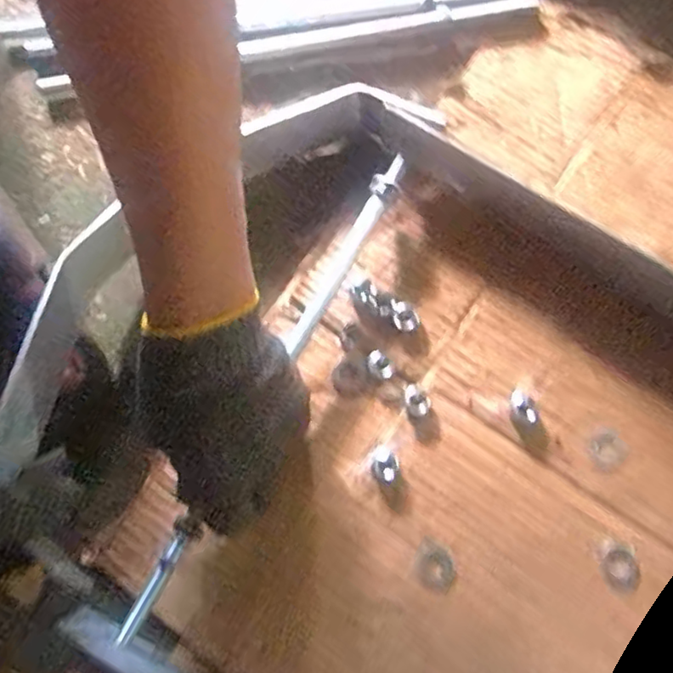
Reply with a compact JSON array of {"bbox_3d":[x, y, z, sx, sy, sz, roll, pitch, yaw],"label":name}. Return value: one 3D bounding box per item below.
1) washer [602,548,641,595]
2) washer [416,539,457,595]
[{"bbox_3d":[0.189,0.156,0.407,0.023,0.004,0.029,-14,75,-2],"label":"washer"},{"bbox_3d":[0.066,0.154,0.410,0.030,0.004,0.026,36,79,10],"label":"washer"}]

